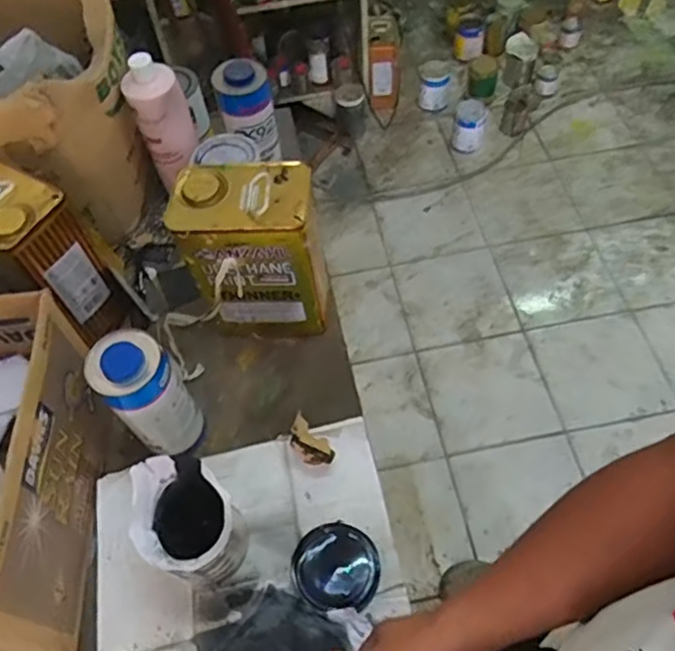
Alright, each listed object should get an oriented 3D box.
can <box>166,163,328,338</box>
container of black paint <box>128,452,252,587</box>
[{"bbox_3d":[-0.109,-0.091,0.822,0.166,0.237,0.105,-3,58,2],"label":"can"},{"bbox_3d":[-0.168,0.227,0.703,0.123,0.127,0.101,37,67,23],"label":"container of black paint"}]

